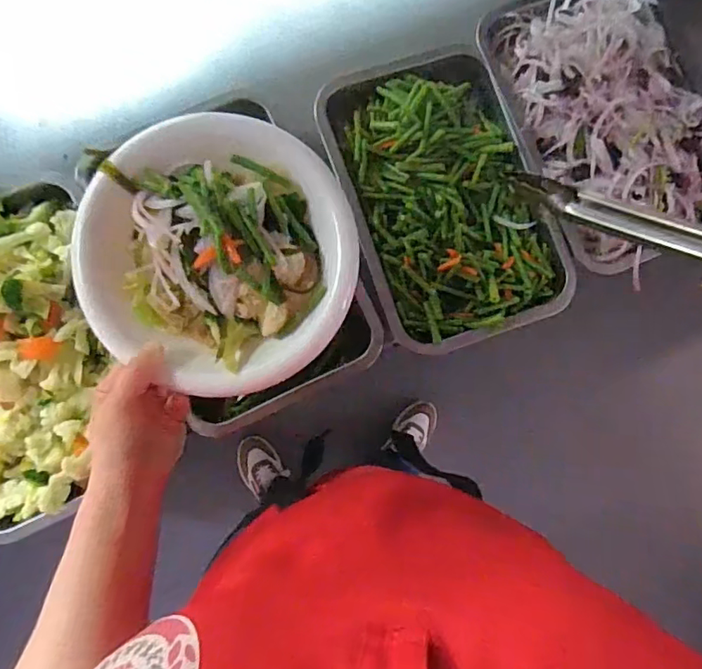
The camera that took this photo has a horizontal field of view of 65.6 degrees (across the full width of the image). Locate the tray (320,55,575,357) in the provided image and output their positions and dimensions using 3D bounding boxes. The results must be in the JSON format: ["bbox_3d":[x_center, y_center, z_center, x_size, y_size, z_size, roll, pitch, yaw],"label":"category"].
[{"bbox_3d":[0.094,-0.144,0.561,0.200,0.046,0.305,-17,87,-7],"label":"tray"}]

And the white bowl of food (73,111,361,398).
[{"bbox_3d":[-0.101,-0.064,0.412,0.207,0.058,0.200,1,85,-6],"label":"white bowl of food"}]

